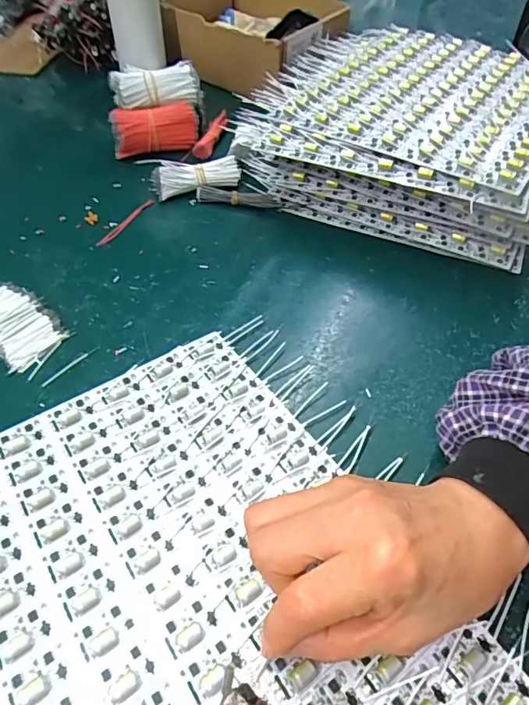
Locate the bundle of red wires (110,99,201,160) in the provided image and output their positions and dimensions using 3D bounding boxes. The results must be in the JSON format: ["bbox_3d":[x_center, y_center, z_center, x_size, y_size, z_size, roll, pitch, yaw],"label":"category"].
[{"bbox_3d":[-0.123,-0.251,0.548,0.096,0.045,0.037,-16,51,-15],"label":"bundle of red wires"}]

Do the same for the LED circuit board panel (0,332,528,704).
[{"bbox_3d":[-0.052,0.123,0.255,0.239,0.007,0.285,-28,55,-24],"label":"LED circuit board panel"}]

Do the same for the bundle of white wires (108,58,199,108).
[{"bbox_3d":[-0.121,-0.303,0.544,0.097,0.030,0.049,-16,51,-15],"label":"bundle of white wires"}]

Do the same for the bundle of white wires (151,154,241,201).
[{"bbox_3d":[-0.072,-0.189,0.513,0.091,0.032,0.038,-12,50,-12],"label":"bundle of white wires"}]

